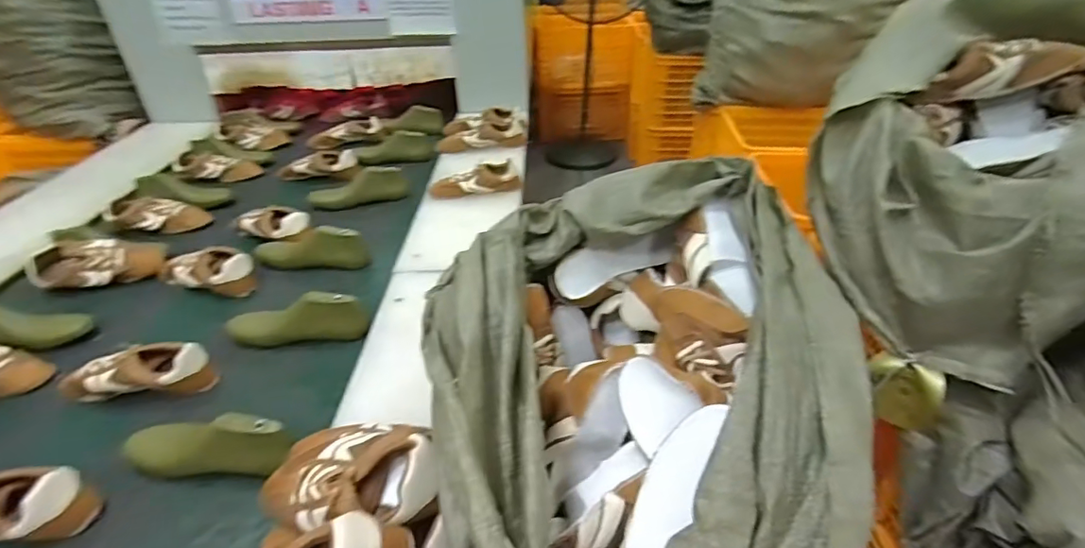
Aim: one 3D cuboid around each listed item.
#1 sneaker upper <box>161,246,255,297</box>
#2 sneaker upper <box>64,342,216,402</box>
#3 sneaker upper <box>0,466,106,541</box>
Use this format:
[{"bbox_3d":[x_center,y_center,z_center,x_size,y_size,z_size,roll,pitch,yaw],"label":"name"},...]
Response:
[{"bbox_3d":[-0.706,-0.017,1.107,0.231,0.071,0.096,13,39,17],"label":"sneaker upper"},{"bbox_3d":[-0.672,0.161,0.867,0.239,0.072,0.074,-4,37,-4],"label":"sneaker upper"},{"bbox_3d":[-0.702,0.302,0.661,0.234,0.077,0.077,-7,38,-8],"label":"sneaker upper"}]

